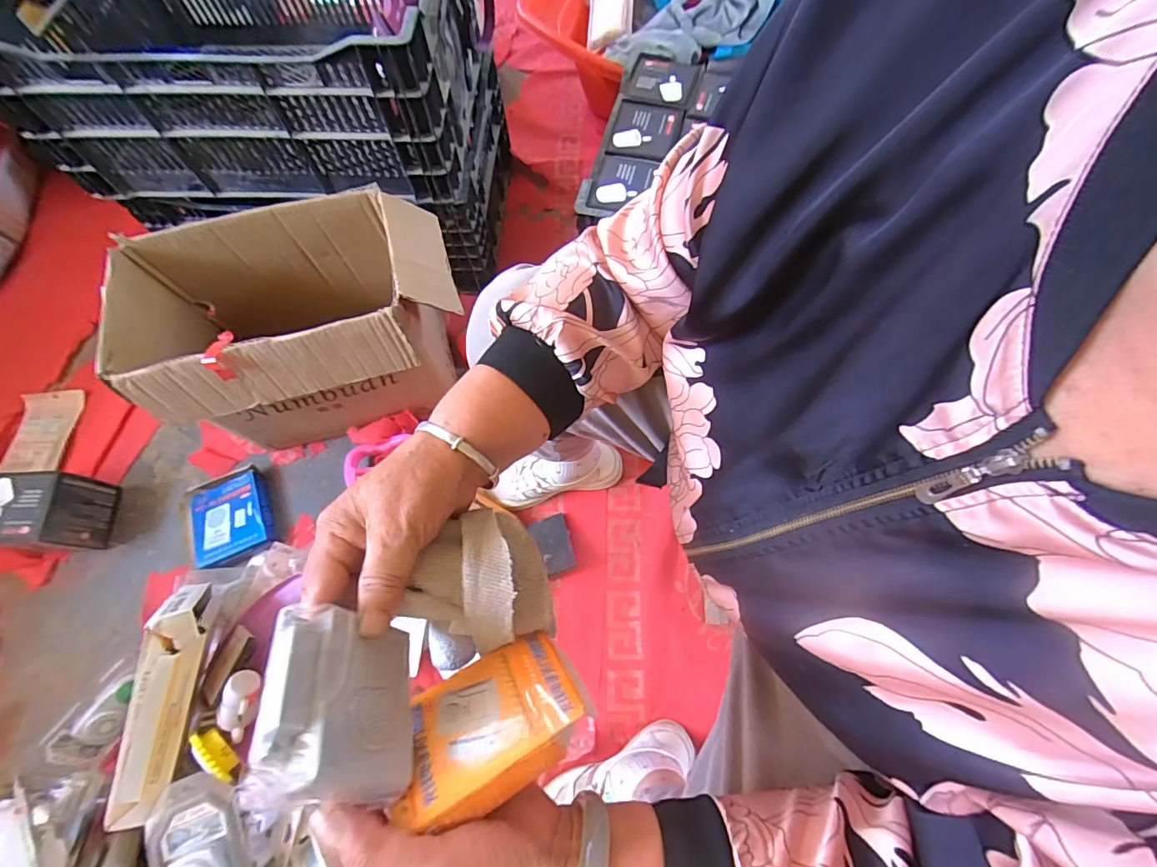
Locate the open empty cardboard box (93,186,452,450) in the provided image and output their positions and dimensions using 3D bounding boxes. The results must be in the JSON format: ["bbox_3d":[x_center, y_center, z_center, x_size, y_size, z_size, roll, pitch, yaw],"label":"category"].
[{"bbox_3d":[-0.386,-0.152,0.742,0.412,0.259,0.235,-14,68,-3],"label":"open empty cardboard box"}]

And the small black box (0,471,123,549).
[{"bbox_3d":[-0.858,0.131,0.795,0.118,0.112,0.113,-3,68,2],"label":"small black box"}]

